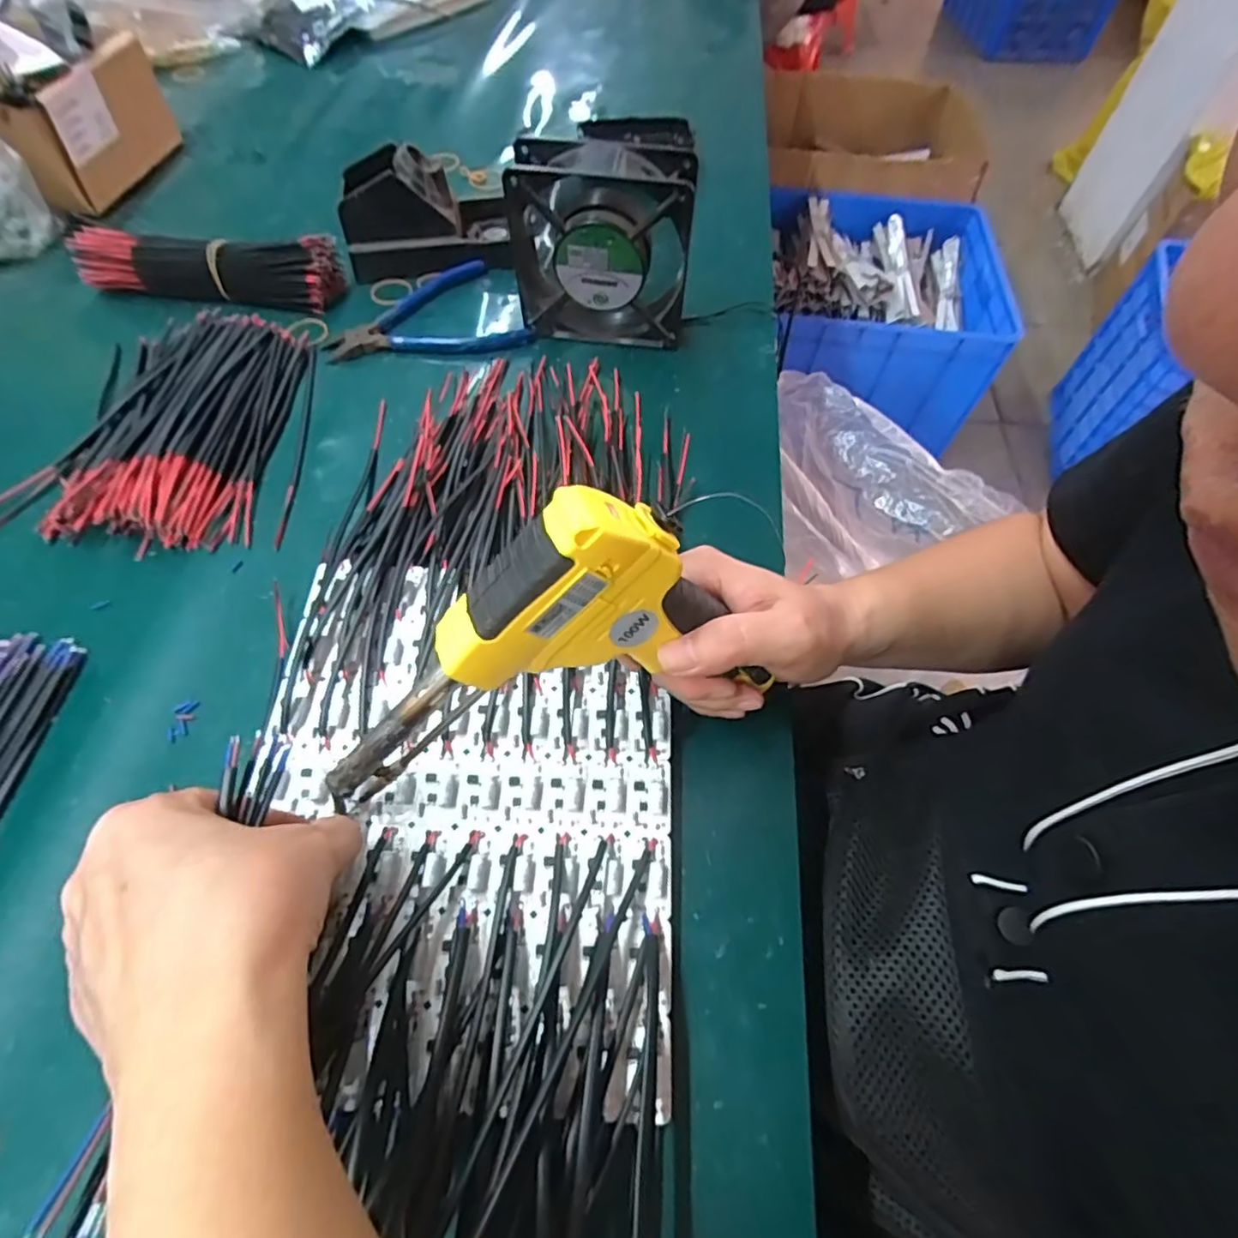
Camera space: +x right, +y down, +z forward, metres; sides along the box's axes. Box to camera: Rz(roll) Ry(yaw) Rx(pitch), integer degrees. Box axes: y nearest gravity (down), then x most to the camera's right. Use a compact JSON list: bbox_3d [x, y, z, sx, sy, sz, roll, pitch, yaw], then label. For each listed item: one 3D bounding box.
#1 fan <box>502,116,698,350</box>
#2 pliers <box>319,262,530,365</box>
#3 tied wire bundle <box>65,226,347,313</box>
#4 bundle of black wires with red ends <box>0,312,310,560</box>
[{"bbox_3d":[-0.012,-0.254,0.429,0.119,0.128,0.046,5,59,2],"label":"fan"},{"bbox_3d":[-0.151,-0.239,0.485,0.149,0.013,0.106,-13,60,-8],"label":"pliers"},{"bbox_3d":[-0.327,-0.280,0.489,0.206,0.038,0.045,3,59,0],"label":"tied wire bundle"},{"bbox_3d":[-0.298,-0.134,0.416,0.175,0.020,0.202,1,59,-1],"label":"bundle of black wires with red ends"}]

